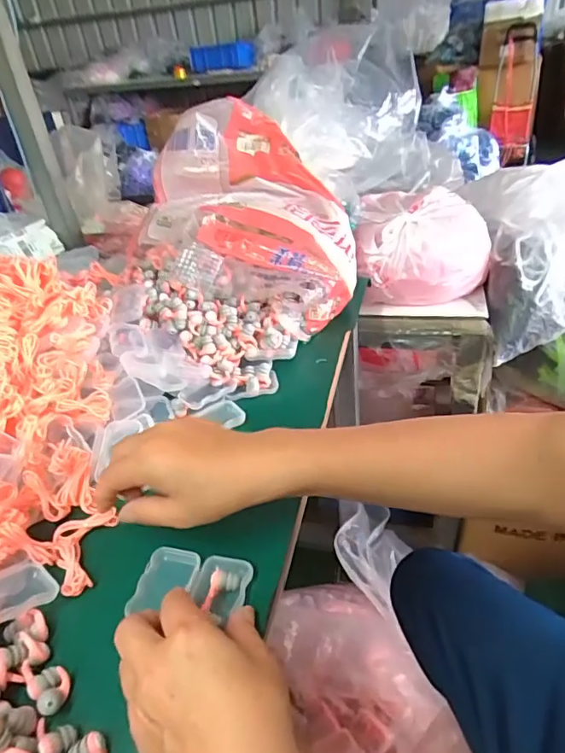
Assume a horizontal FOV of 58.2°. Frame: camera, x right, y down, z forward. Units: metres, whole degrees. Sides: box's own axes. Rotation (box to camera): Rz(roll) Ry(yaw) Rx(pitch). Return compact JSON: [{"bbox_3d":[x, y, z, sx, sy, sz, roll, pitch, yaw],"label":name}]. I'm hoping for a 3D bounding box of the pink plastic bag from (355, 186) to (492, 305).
[{"bbox_3d":[0.219,-0.210,0.799,0.198,0.119,0.188,3,37,13],"label":"pink plastic bag"}]

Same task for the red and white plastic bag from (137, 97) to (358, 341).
[{"bbox_3d":[-0.047,-0.198,0.633,0.270,0.193,0.239,8,38,20],"label":"red and white plastic bag"}]

